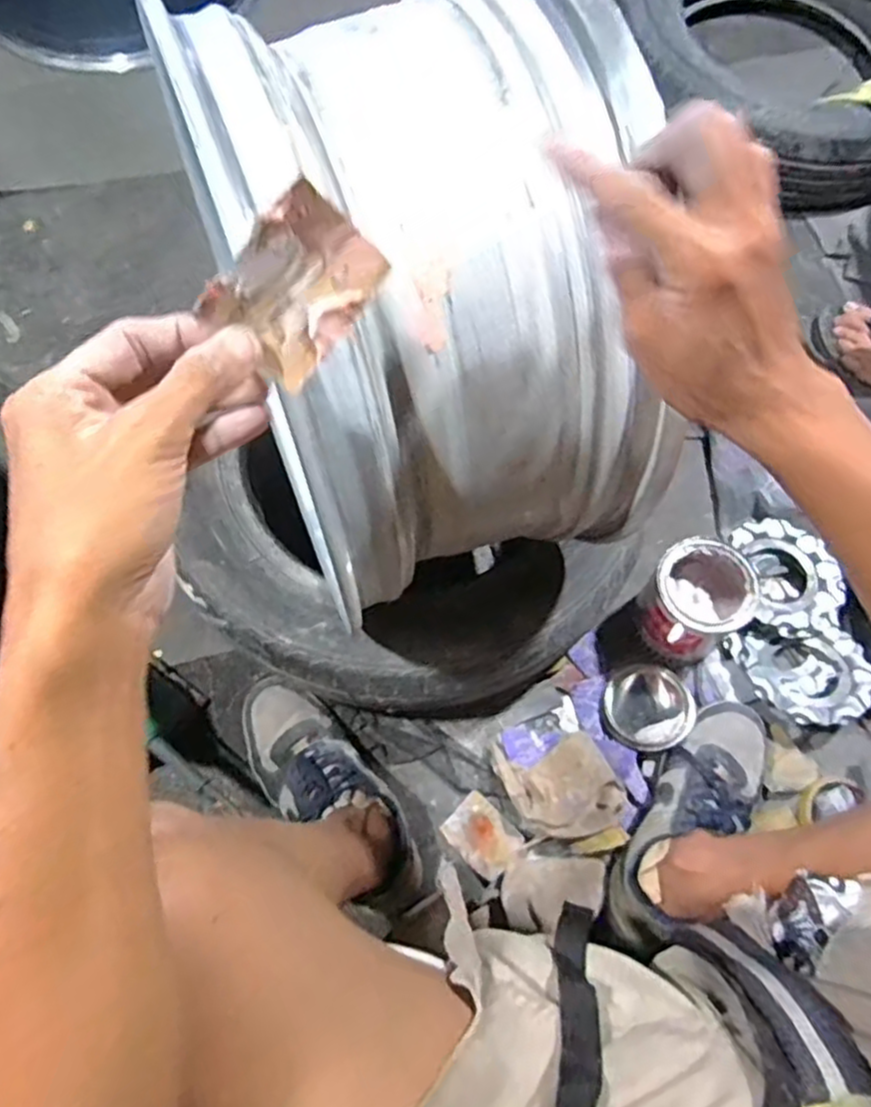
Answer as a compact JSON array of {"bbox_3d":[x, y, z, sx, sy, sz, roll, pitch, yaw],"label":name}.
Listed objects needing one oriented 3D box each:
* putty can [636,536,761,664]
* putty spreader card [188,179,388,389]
[{"bbox_3d":[0.290,0.052,0.773,0.103,0.114,0.106,1,70,-2],"label":"putty can"},{"bbox_3d":[-0.056,-0.107,0.277,0.066,0.052,0.007,-46,37,11],"label":"putty spreader card"}]

